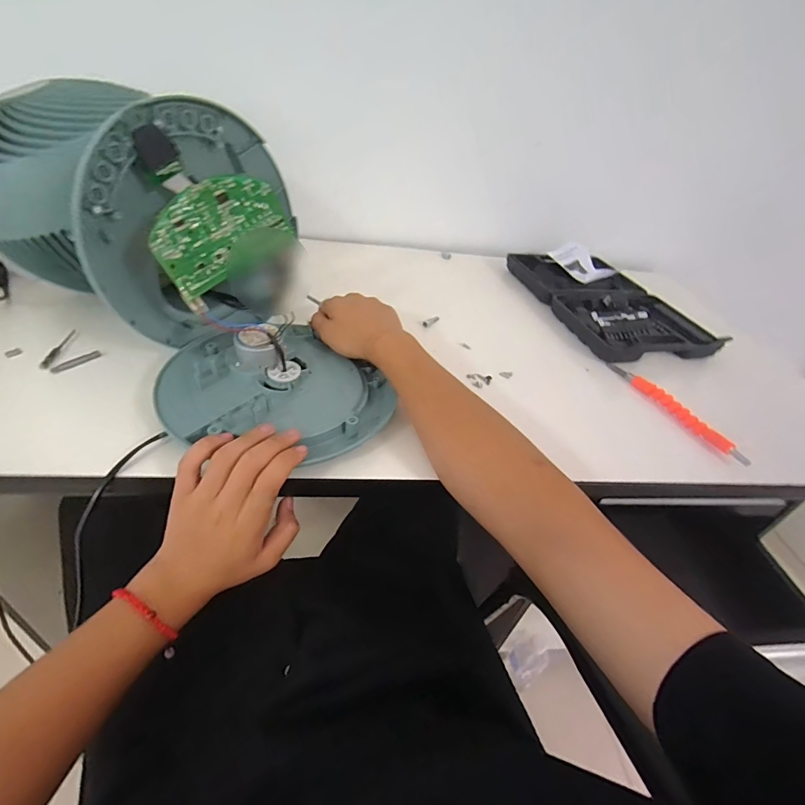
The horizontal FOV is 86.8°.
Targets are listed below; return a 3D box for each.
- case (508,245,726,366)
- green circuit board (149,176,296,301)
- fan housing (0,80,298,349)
[{"bbox_3d":[0.346,-0.185,0.732,0.206,0.029,0.341,-10,48,-15],"label":"case"},{"bbox_3d":[-0.175,-0.170,0.418,0.009,0.082,0.140,8,43,42],"label":"green circuit board"},{"bbox_3d":[-0.295,-0.221,0.486,0.248,0.213,0.242,24,42,16],"label":"fan housing"}]

